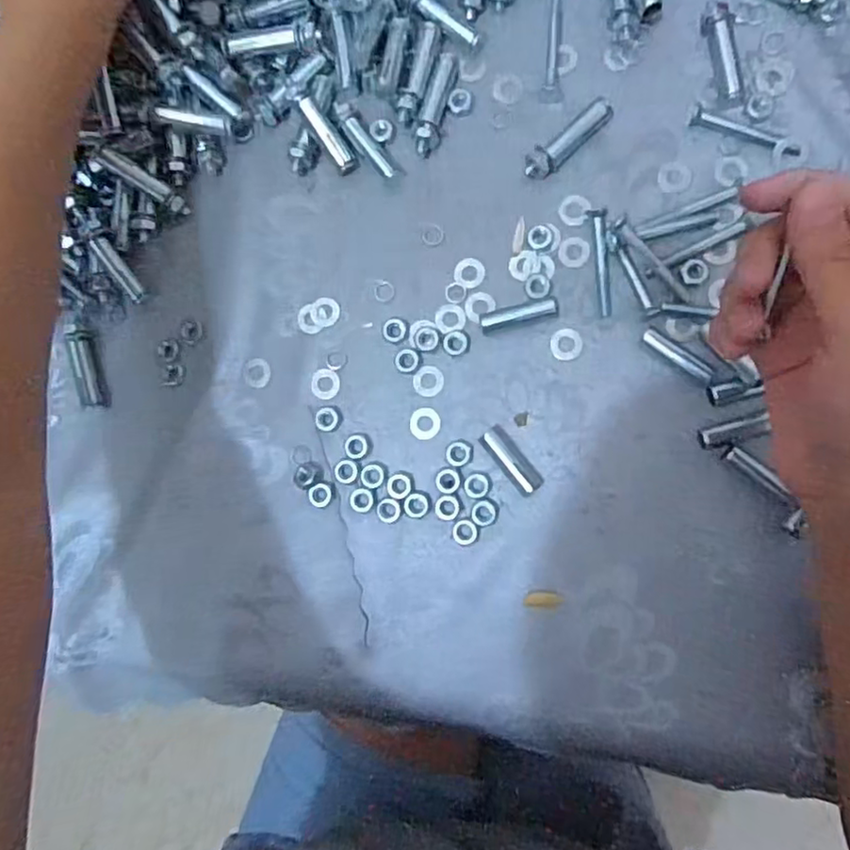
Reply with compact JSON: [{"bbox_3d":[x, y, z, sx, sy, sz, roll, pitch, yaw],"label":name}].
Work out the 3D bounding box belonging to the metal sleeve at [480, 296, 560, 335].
[{"bbox_3d":[0.049,-0.057,0.337,0.041,0.012,0.009,-15,83,7],"label":"metal sleeve"}]

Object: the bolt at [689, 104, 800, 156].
[{"bbox_3d":[0.161,-0.148,0.329,0.056,0.006,0.008,24,89,9],"label":"bolt"}]

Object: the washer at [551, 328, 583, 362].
[{"bbox_3d":[0.073,-0.042,0.337,0.016,0.004,0.016,29,90,9],"label":"washer"}]

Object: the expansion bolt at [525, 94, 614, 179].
[{"bbox_3d":[0.077,-0.149,0.340,0.058,0.014,0.012,-40,81,3],"label":"expansion bolt"}]

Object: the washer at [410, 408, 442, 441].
[{"bbox_3d":[0.000,-0.001,0.344,0.015,0.004,0.017,1,85,8],"label":"washer"}]

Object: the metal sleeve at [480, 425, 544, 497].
[{"bbox_3d":[0.044,0.018,0.331,0.013,0.009,0.039,-39,81,3],"label":"metal sleeve"}]

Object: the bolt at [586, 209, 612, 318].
[{"bbox_3d":[0.090,-0.084,0.335,0.009,0.007,0.055,-3,85,8],"label":"bolt"}]

